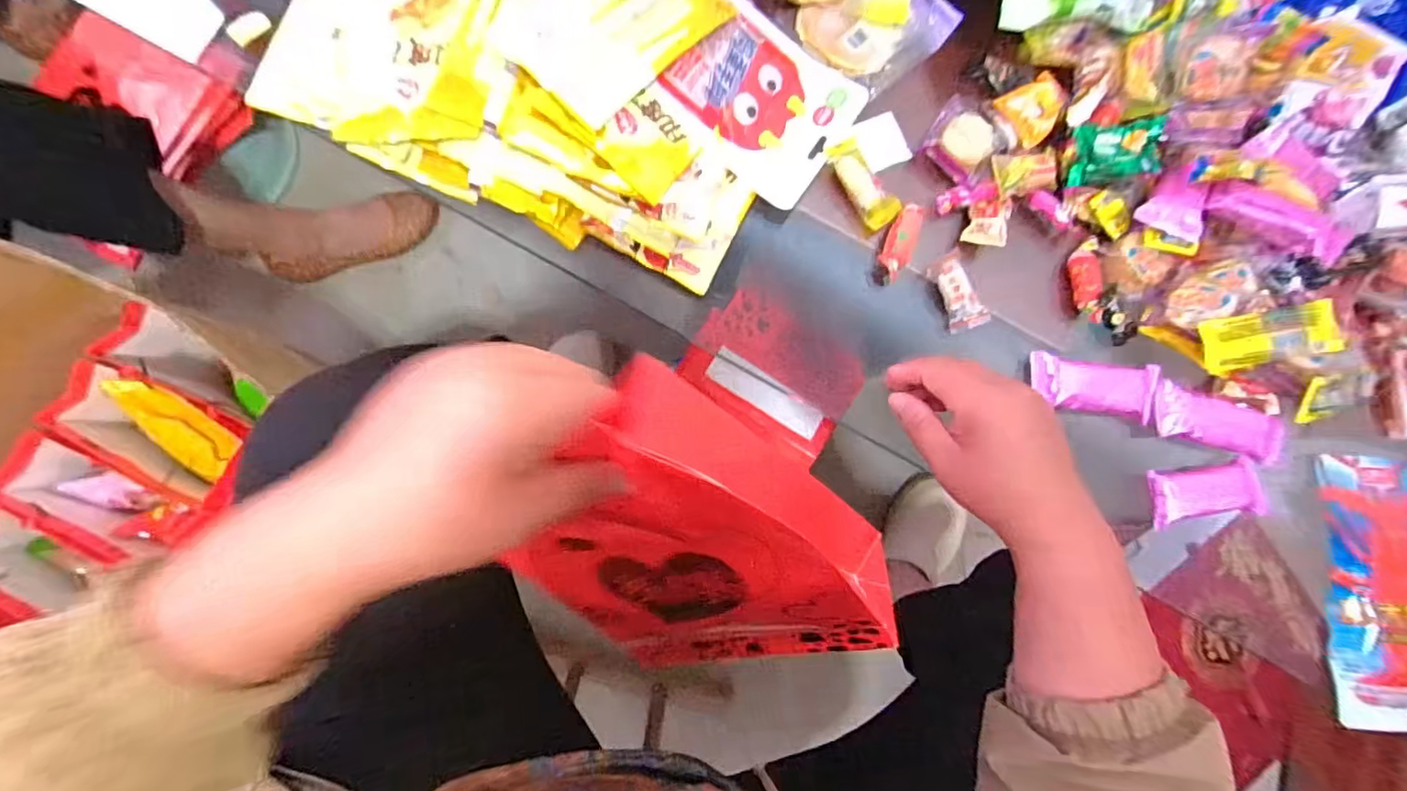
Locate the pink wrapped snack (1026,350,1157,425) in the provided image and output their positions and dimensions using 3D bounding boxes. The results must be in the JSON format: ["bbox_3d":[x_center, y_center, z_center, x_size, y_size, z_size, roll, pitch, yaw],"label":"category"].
[{"bbox_3d":[0.296,-0.007,0.444,0.093,0.022,0.041,8,82,-3],"label":"pink wrapped snack"}]

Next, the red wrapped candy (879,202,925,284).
[{"bbox_3d":[0.150,-0.117,0.448,0.020,0.011,0.058,21,94,-1],"label":"red wrapped candy"}]

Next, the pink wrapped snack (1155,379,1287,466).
[{"bbox_3d":[0.386,0.020,0.444,0.092,0.015,0.037,17,81,-2],"label":"pink wrapped snack"}]

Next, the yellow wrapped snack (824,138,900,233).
[{"bbox_3d":[0.122,-0.162,0.451,0.030,0.013,0.069,-37,100,-8],"label":"yellow wrapped snack"}]

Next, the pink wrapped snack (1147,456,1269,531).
[{"bbox_3d":[0.372,0.072,0.438,0.093,0.014,0.040,-7,83,-5],"label":"pink wrapped snack"}]

